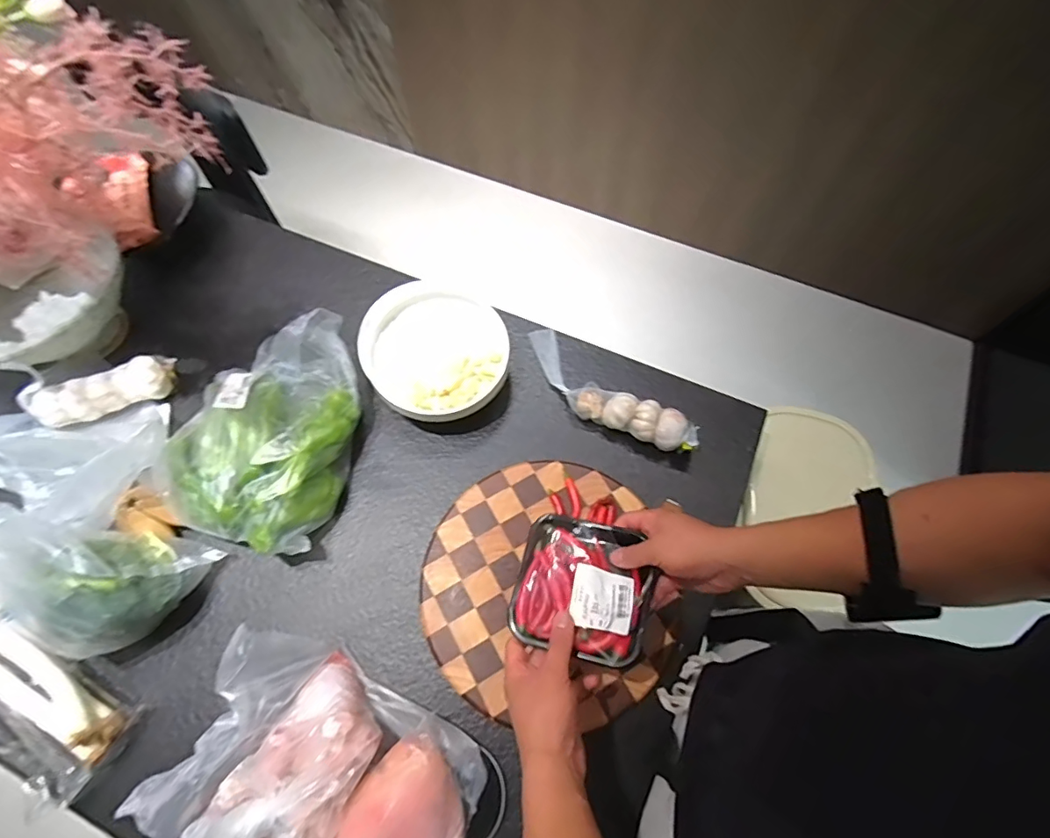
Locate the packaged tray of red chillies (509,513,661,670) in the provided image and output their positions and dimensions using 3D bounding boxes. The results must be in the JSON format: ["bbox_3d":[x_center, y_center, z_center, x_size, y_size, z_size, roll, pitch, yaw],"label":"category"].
[{"bbox_3d":[0.058,0.172,0.530,0.134,0.033,0.130,7,60,21],"label":"packaged tray of red chillies"}]

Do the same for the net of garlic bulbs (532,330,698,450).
[{"bbox_3d":[0.111,-0.038,0.746,0.290,0.051,0.081,39,72,15],"label":"net of garlic bulbs"}]

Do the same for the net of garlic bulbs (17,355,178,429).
[{"bbox_3d":[-0.596,-0.038,0.735,0.187,0.064,0.054,-20,68,-8],"label":"net of garlic bulbs"}]

